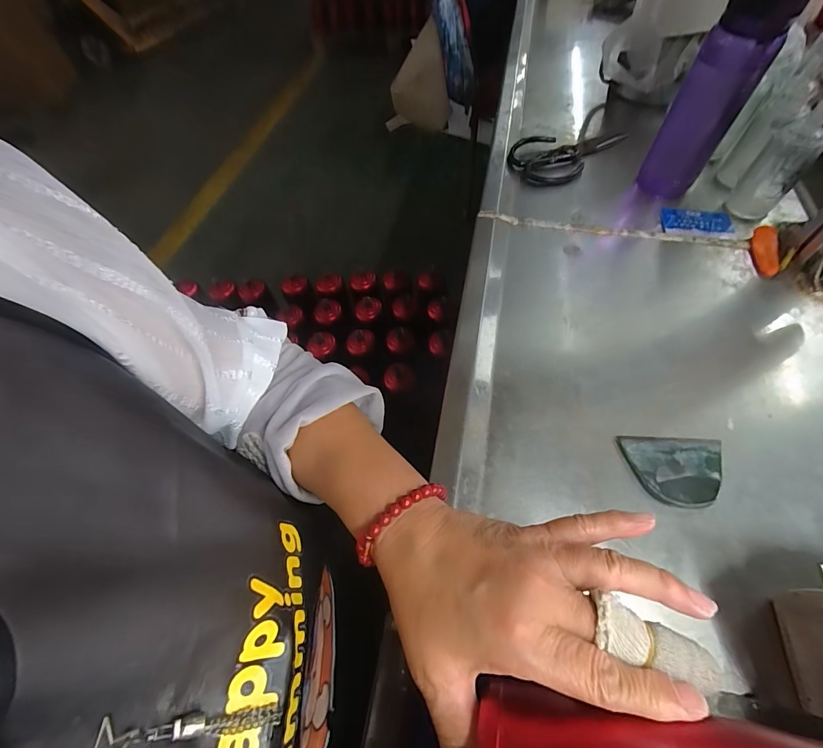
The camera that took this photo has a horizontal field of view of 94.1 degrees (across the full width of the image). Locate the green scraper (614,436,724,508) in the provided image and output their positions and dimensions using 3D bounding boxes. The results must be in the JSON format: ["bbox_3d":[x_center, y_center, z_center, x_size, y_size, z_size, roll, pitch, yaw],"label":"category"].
[{"bbox_3d":[0.225,0.080,0.321,0.081,0.010,0.060,1,58,5],"label":"green scraper"}]

